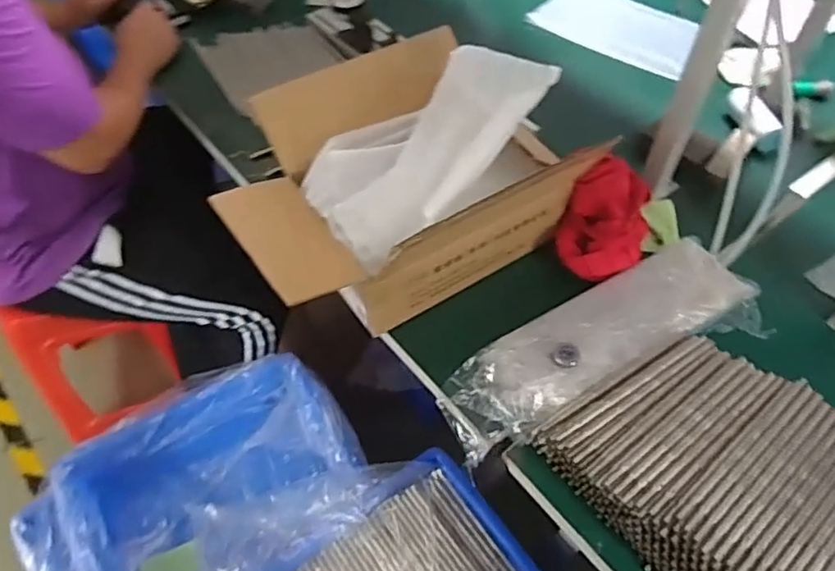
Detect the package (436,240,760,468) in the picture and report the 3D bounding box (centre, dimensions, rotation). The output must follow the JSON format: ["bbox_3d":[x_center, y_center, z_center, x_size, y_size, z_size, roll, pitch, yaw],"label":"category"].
[{"bbox_3d":[0.217,0.054,0.720,0.399,0.049,0.133,-20,57,-16],"label":"package"}]

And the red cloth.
[{"bbox_3d":[0.238,-0.091,0.772,0.103,0.082,0.147,23,56,15],"label":"red cloth"}]

